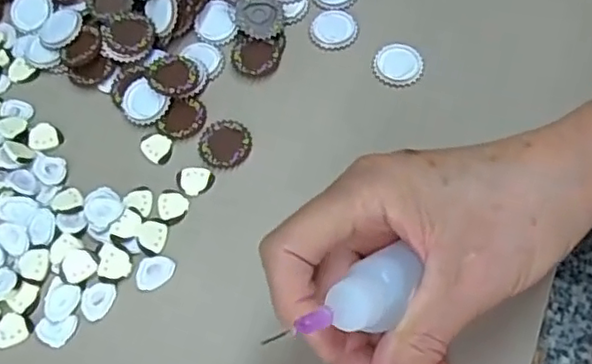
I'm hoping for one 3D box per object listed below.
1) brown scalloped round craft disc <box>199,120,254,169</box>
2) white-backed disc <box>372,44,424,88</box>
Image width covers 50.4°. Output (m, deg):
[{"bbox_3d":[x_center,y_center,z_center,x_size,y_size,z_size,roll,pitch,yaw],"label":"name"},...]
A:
[{"bbox_3d":[-0.040,-0.021,0.349,0.029,0.004,0.028,-1,64,2],"label":"brown scalloped round craft disc"},{"bbox_3d":[0.059,-0.068,0.365,0.028,0.005,0.027,-1,64,2],"label":"white-backed disc"}]

